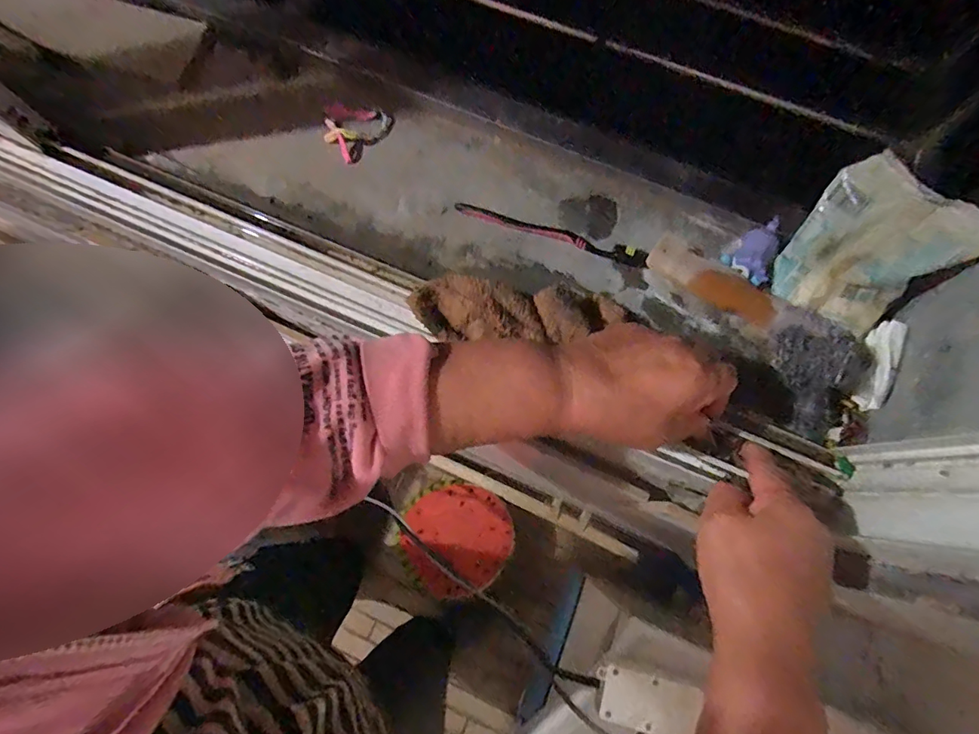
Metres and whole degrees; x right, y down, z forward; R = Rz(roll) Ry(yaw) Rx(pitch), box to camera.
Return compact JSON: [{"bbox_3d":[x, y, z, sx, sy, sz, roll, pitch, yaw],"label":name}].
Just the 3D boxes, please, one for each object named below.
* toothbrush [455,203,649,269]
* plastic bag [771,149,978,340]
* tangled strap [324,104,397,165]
[{"bbox_3d":[0.059,-0.127,0.470,0.183,0.008,0.017,19,77,5],"label":"toothbrush"},{"bbox_3d":[0.310,-0.097,0.415,0.033,0.124,0.109,-15,61,-45],"label":"plastic bag"},{"bbox_3d":[-0.135,-0.242,0.498,0.055,0.014,0.064,43,80,9],"label":"tangled strap"}]

